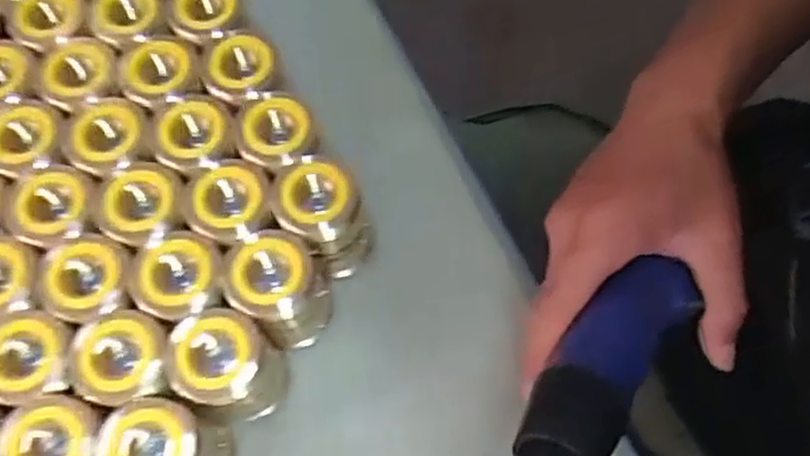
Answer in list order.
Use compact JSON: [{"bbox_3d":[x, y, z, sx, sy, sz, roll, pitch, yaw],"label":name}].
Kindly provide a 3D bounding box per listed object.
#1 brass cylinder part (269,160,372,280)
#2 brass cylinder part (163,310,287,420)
[{"bbox_3d":[-0.042,-0.003,0.364,0.040,0.076,0.041,0,69,0],"label":"brass cylinder part"},{"bbox_3d":[-0.082,0.066,0.339,0.037,0.074,0.039,4,69,1],"label":"brass cylinder part"}]

